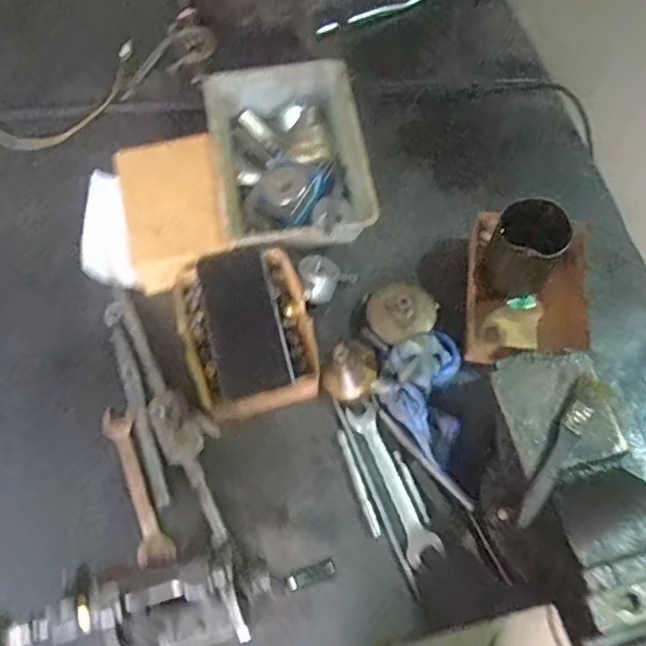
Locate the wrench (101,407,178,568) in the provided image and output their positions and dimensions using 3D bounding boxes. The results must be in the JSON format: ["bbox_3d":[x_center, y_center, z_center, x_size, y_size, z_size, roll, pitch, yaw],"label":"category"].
[{"bbox_3d":[-0.194,0.165,0.655,0.034,0.007,0.167,-21,69,-10],"label":"wrench"}]

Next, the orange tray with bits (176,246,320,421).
[{"bbox_3d":[-0.084,0.008,0.697,0.137,0.038,0.174,-11,68,-5],"label":"orange tray with bits"}]

